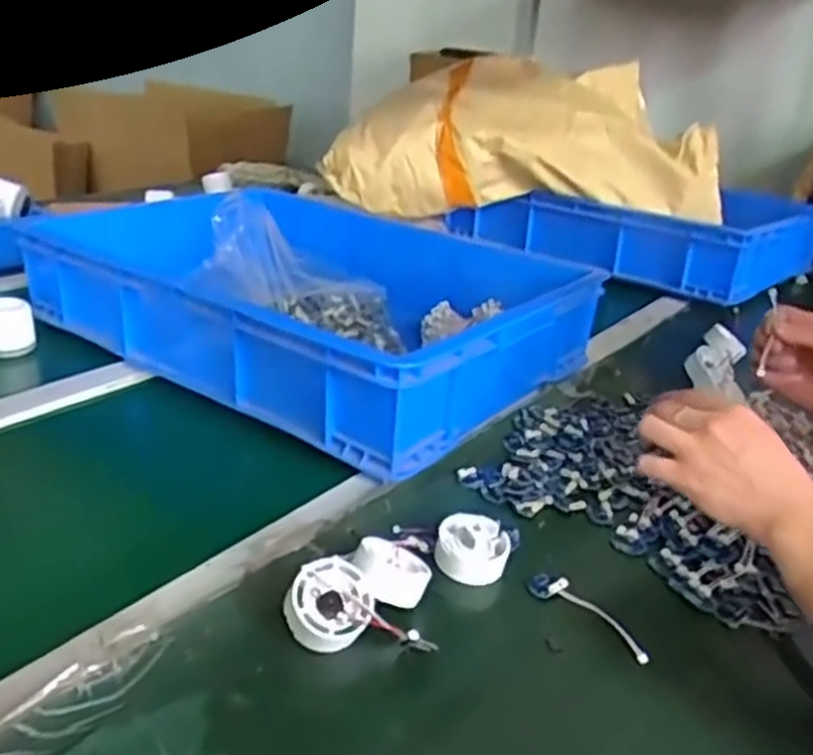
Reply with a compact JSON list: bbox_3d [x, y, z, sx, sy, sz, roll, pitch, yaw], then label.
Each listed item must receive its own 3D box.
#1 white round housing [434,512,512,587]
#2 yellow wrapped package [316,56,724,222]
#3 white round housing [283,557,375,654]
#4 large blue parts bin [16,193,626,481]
[{"bbox_3d":[0.051,0.130,0.604,0.056,0.033,0.056,5,24,-2],"label":"white round housing"},{"bbox_3d":[0.203,-0.413,1.387,0.665,0.240,0.252,4,24,-4],"label":"yellow wrapped package"},{"bbox_3d":[-0.051,0.150,0.519,0.054,0.024,0.054,11,52,-15],"label":"white round housing"},{"bbox_3d":[-0.092,-0.106,0.953,0.545,0.118,0.449,23,29,32],"label":"large blue parts bin"}]

